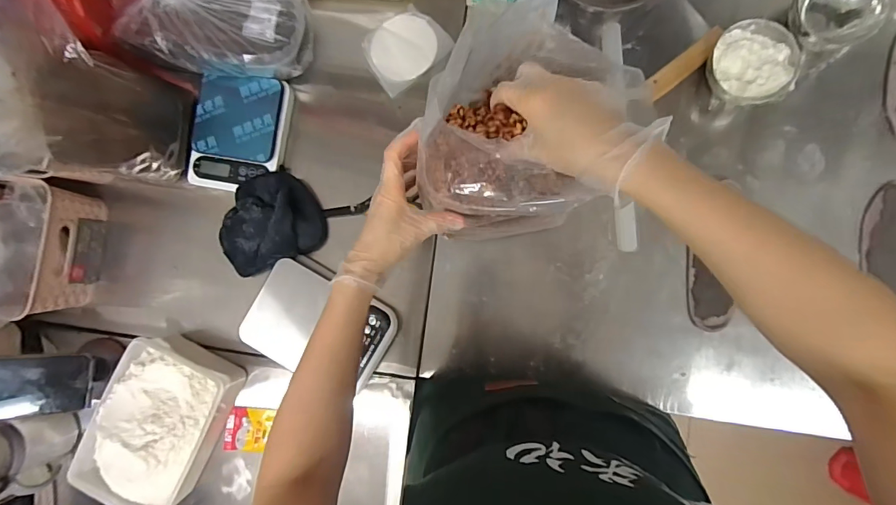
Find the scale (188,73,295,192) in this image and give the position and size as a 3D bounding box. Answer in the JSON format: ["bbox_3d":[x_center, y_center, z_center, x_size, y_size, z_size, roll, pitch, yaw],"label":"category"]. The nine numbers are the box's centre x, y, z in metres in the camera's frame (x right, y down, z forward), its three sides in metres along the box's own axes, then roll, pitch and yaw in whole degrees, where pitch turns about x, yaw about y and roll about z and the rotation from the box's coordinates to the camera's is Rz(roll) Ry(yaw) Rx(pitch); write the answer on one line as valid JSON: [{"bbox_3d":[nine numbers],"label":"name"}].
[{"bbox_3d":[-0.313,-0.178,0.621,0.133,0.031,0.165,8,88,4],"label":"scale"}]

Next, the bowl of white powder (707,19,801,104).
[{"bbox_3d":[0.420,-0.261,0.587,0.115,0.050,0.105,0,88,3],"label":"bowl of white powder"}]

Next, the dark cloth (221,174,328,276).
[{"bbox_3d":[-0.272,-0.045,0.612,0.155,0.051,0.133,-26,86,2],"label":"dark cloth"}]

